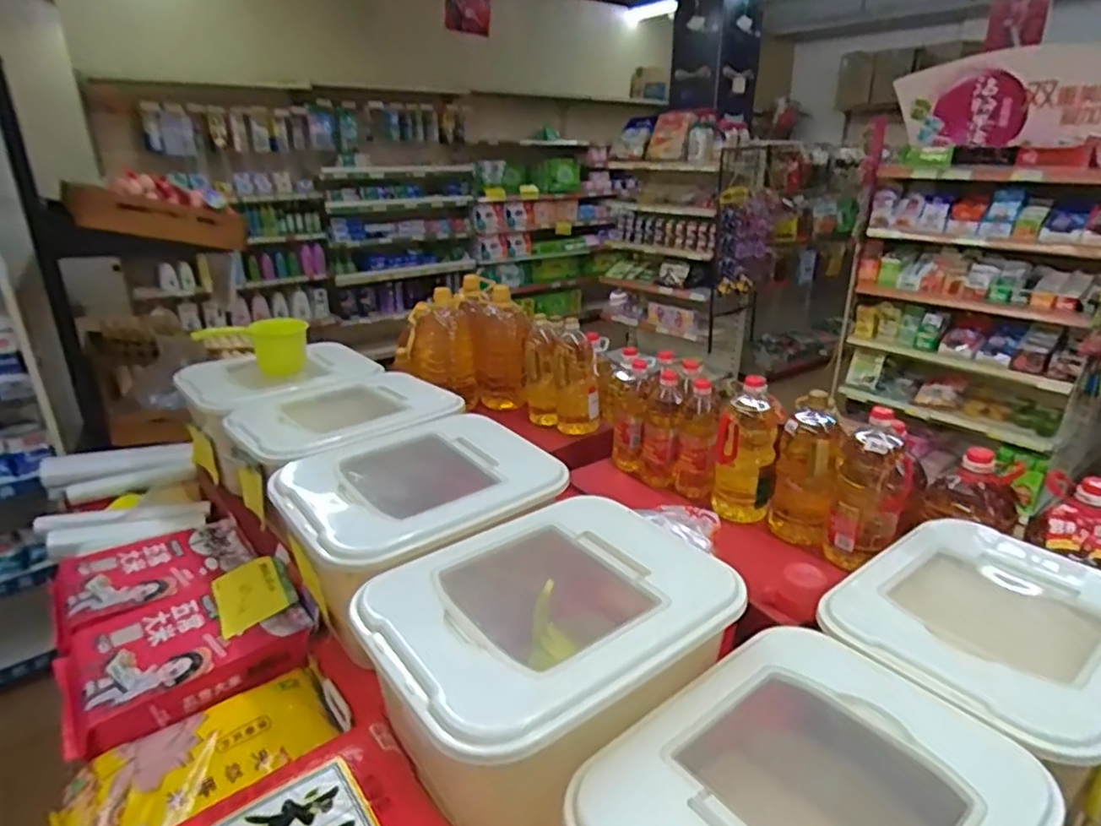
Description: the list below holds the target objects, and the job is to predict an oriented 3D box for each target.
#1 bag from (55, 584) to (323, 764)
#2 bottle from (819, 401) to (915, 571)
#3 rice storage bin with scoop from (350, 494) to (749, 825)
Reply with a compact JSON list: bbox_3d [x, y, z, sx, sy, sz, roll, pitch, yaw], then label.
[{"bbox_3d":[-0.618,0.397,1.102,0.379,0.080,0.264,-13,26,-28],"label":"bag"},{"bbox_3d":[0.561,0.138,1.129,0.115,0.278,0.113,14,26,31],"label":"bottle"},{"bbox_3d":[-0.010,0.335,0.874,0.427,0.247,0.358,-17,27,-34],"label":"rice storage bin with scoop"}]

